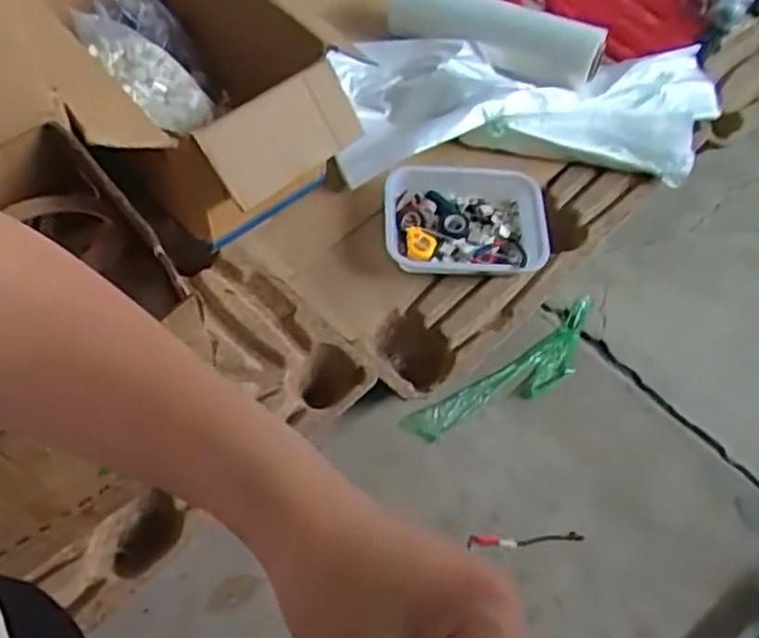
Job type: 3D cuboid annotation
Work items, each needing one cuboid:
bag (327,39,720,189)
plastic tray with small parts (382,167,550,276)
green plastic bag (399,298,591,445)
[{"bbox_3d":[0.350,-0.483,1.635,0.907,0.150,0.403,-3,60,-7],"label":"bag"},{"bbox_3d":[0.181,-0.205,1.482,0.339,0.056,0.240,1,76,-3],"label":"plastic tray with small parts"},{"bbox_3d":[0.285,0.123,1.491,0.494,0.029,0.114,-30,66,-20],"label":"green plastic bag"}]

